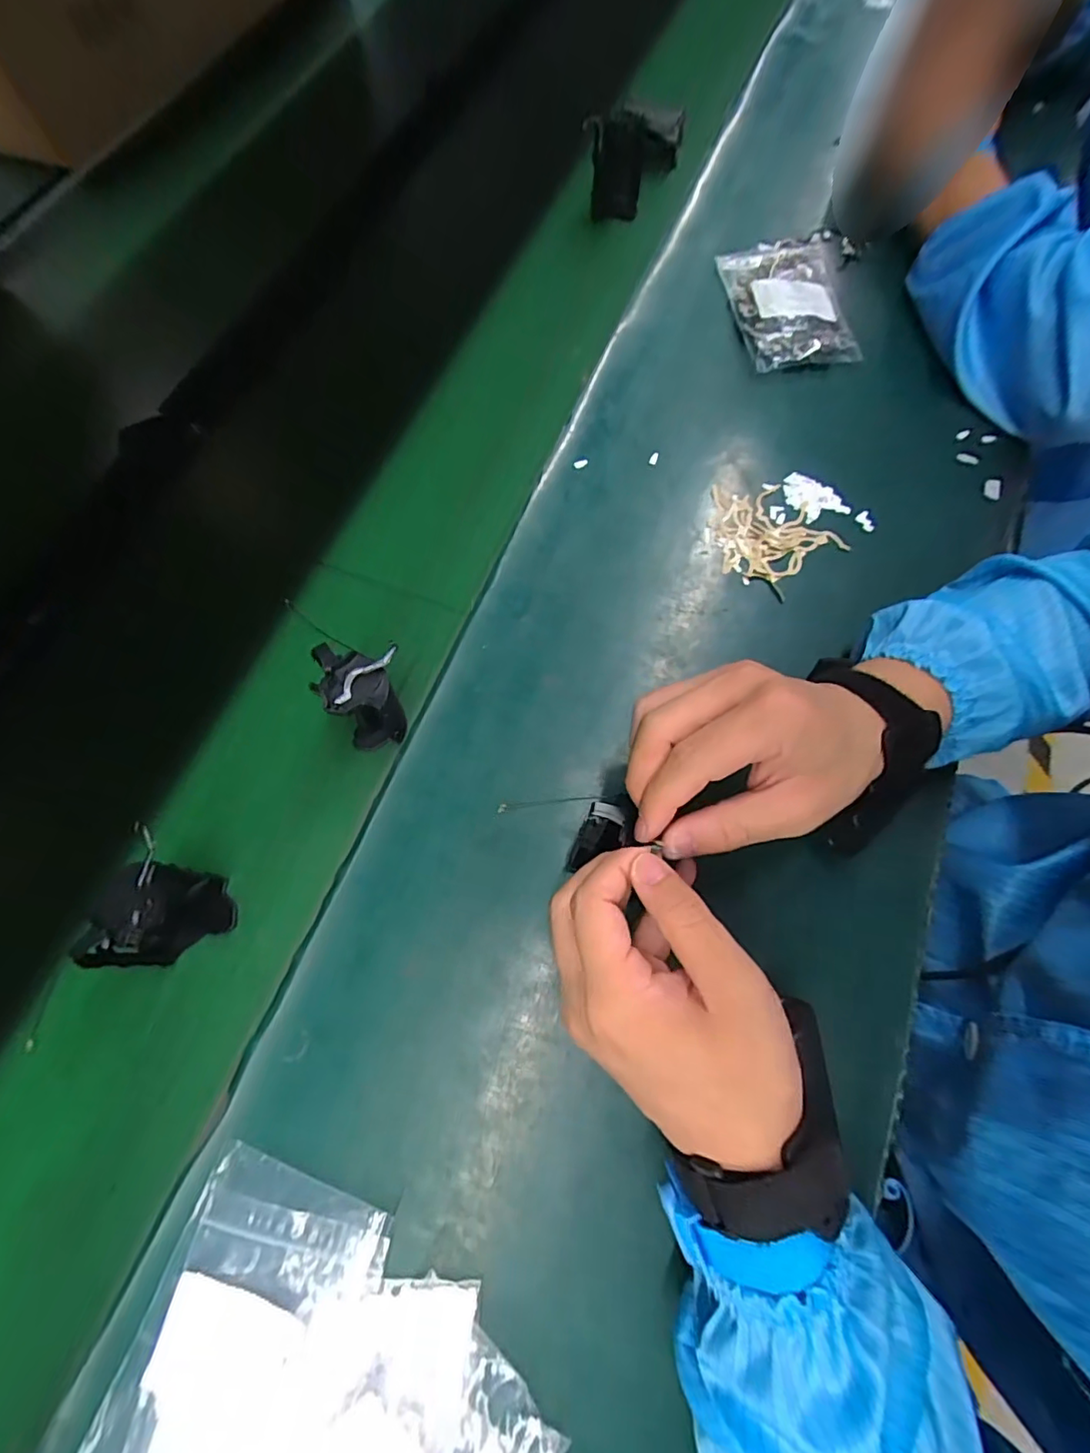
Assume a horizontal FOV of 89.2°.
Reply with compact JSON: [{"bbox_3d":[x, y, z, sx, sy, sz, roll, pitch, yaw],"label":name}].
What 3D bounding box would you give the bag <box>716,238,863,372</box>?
[{"bbox_3d":[0.216,-0.371,0.491,0.096,0.022,0.141,-7,70,-1],"label":"bag"}]

